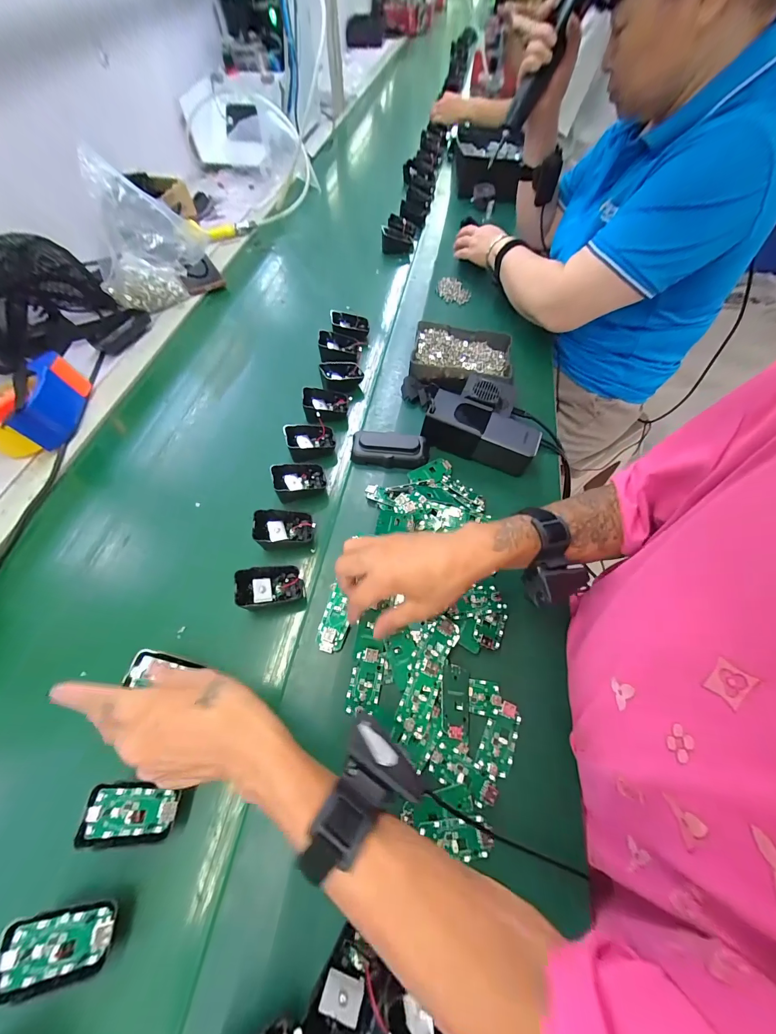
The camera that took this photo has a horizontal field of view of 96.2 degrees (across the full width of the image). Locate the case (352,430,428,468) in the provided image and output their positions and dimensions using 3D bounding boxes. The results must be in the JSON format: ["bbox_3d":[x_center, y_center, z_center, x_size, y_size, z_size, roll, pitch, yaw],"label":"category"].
[{"bbox_3d":[0.003,-0.096,0.494,0.107,0.027,0.049,7,66,3],"label":"case"}]

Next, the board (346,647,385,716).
[{"bbox_3d":[-0.023,0.164,0.350,0.032,0.008,0.061,9,67,4],"label":"board"}]

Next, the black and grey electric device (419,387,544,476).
[{"bbox_3d":[0.131,-0.120,0.489,0.153,0.048,0.070,25,69,11],"label":"black and grey electric device"}]

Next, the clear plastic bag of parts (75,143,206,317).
[{"bbox_3d":[-0.445,-0.501,0.614,0.186,0.189,0.117,-35,71,-14],"label":"clear plastic bag of parts"}]

